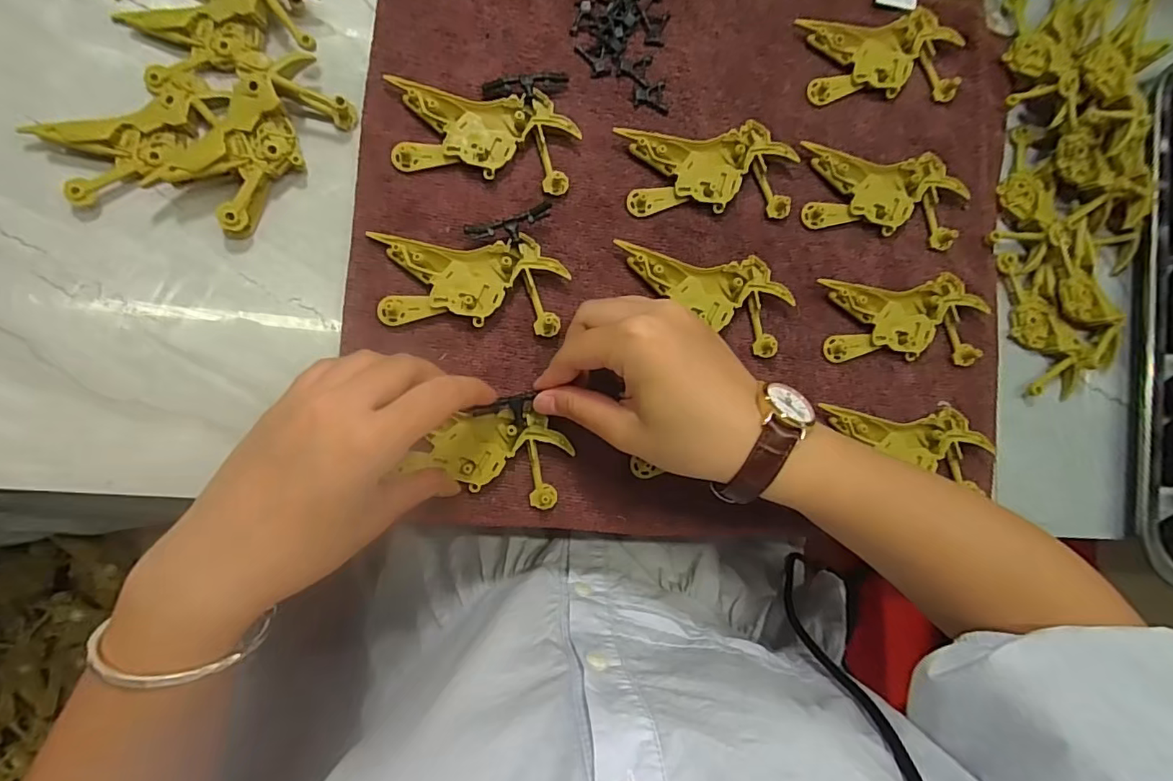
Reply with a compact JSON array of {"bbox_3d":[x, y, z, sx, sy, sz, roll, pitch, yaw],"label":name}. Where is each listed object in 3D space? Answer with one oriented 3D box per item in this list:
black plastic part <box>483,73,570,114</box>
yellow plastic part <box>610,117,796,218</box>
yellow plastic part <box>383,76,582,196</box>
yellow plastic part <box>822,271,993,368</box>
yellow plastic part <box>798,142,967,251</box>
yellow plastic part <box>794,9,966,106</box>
[{"bbox_3d":[-0.032,-0.167,0.301,0.048,0.011,0.021,-13,90,-7],"label":"black plastic part"},{"bbox_3d":[0.070,-0.129,0.313,0.100,0.011,0.049,-1,88,-7],"label":"yellow plastic part"},{"bbox_3d":[-0.057,-0.142,0.299,0.098,0.009,0.050,6,87,-6],"label":"yellow plastic part"},{"bbox_3d":[0.192,-0.043,0.324,0.096,0.012,0.050,1,88,-7],"label":"yellow plastic part"},{"bbox_3d":[0.179,-0.119,0.325,0.098,0.012,0.049,7,87,-6],"label":"yellow plastic part"},{"bbox_3d":[0.185,-0.208,0.335,0.098,0.011,0.051,-5,89,-7],"label":"yellow plastic part"}]

